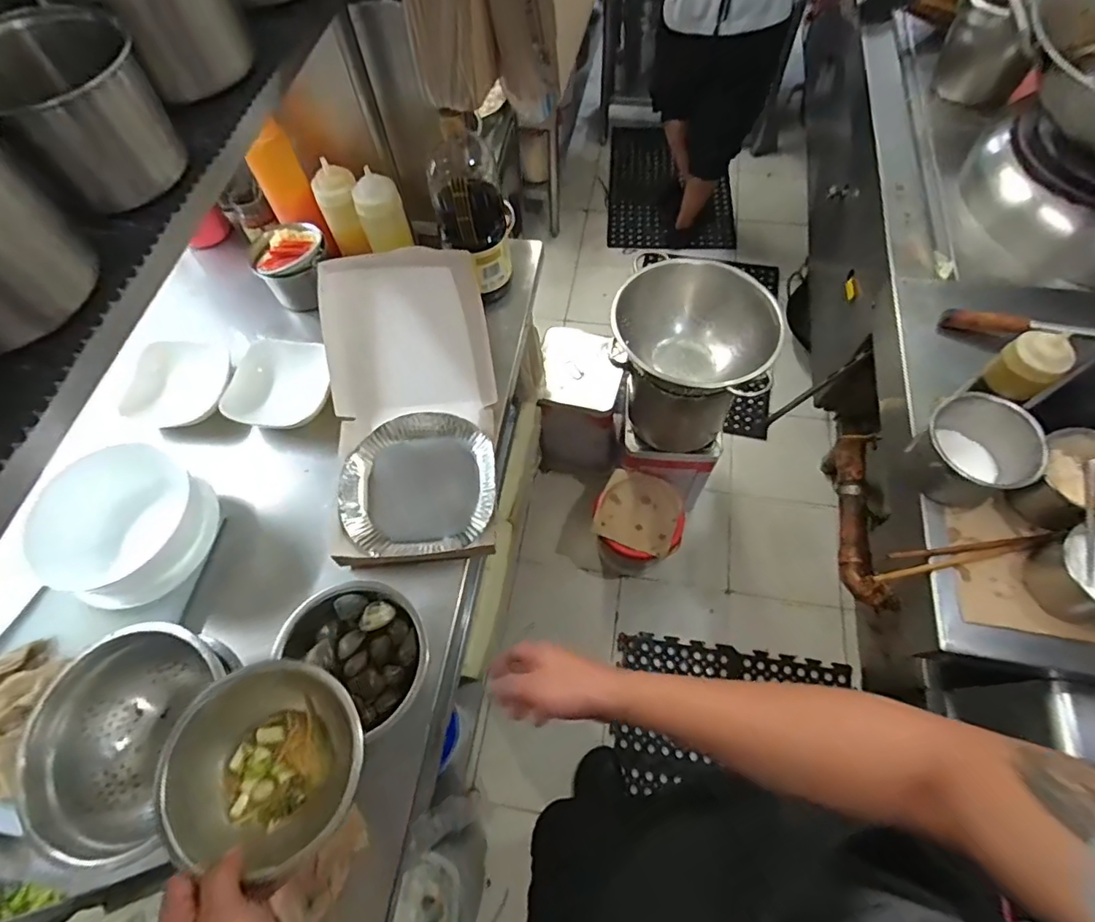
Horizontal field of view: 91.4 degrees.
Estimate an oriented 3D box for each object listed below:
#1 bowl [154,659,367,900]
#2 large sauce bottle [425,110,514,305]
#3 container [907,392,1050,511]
[{"bbox_3d":[-0.227,0.252,0.450,0.149,0.066,0.145,-1,64,2],"label":"bowl"},{"bbox_3d":[-0.111,-0.363,0.799,0.104,0.267,0.106,-14,64,-4],"label":"large sauce bottle"},{"bbox_3d":[0.579,-0.005,0.745,0.123,0.121,0.130,-1,64,2],"label":"container"}]

